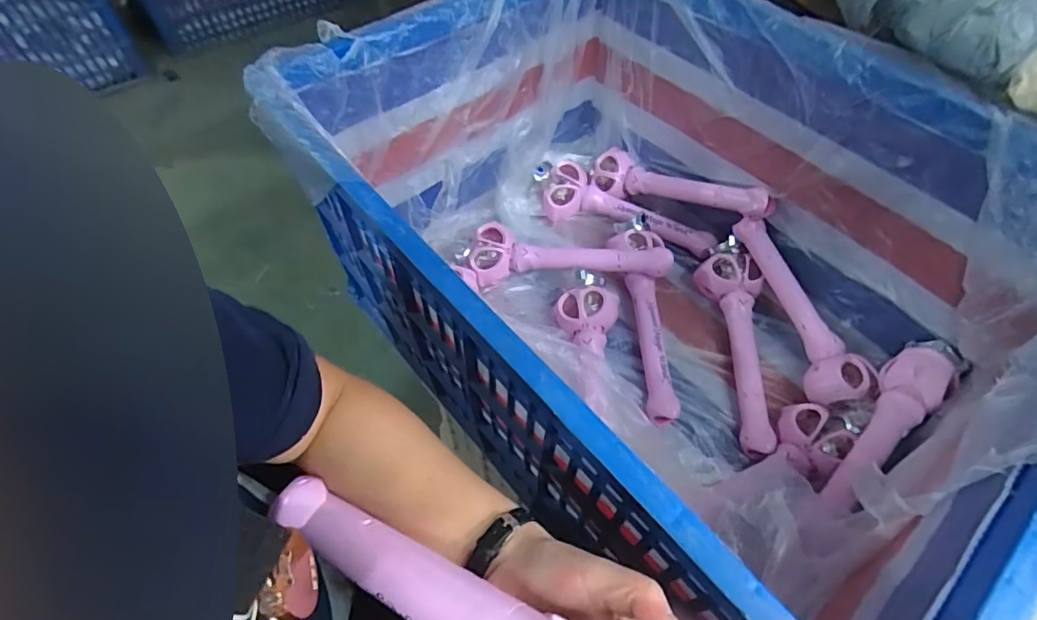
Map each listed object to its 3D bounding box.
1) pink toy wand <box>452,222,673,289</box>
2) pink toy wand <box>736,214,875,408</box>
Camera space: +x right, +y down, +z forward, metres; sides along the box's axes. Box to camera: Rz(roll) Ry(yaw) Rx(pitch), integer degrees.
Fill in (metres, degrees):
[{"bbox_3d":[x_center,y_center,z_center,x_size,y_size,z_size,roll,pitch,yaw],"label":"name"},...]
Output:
[{"bbox_3d":[0.073,-0.090,0.899,0.345,0.070,0.087,4,57,2],"label":"pink toy wand"},{"bbox_3d":[0.433,-0.006,0.828,0.088,0.062,0.317,-15,67,-10],"label":"pink toy wand"}]

